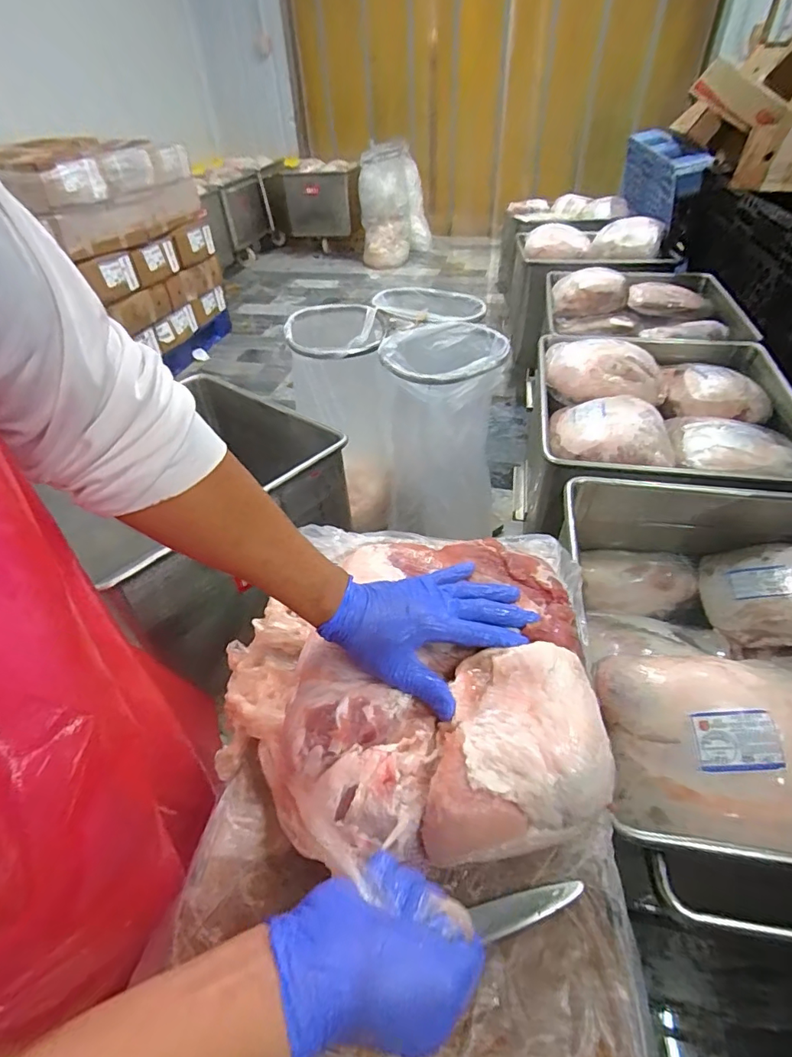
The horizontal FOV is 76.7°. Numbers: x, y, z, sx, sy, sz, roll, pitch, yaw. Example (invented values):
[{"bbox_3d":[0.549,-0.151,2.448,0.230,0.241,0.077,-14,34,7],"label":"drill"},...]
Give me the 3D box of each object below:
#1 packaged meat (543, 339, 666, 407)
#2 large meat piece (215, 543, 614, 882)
[{"bbox_3d":[0.554,-0.422,1.370,0.338,0.119,0.165,22,47,24],"label":"packaged meat"},{"bbox_3d":[-0.010,0.169,0.511,0.358,0.173,0.296,-3,42,-1],"label":"large meat piece"}]

